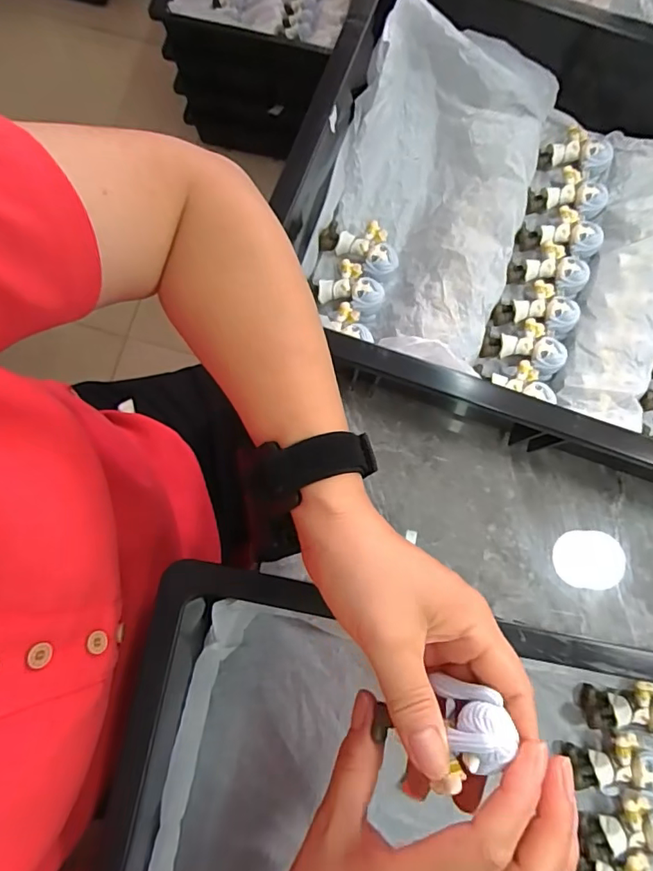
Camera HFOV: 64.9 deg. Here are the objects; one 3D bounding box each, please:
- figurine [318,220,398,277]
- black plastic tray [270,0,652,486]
[{"bbox_3d":[0.028,-0.151,0.405,0.063,0.019,0.035,34,81,5],"label":"figurine"},{"bbox_3d":[0.205,-0.143,0.379,0.448,0.088,0.327,19,80,3],"label":"black plastic tray"}]

